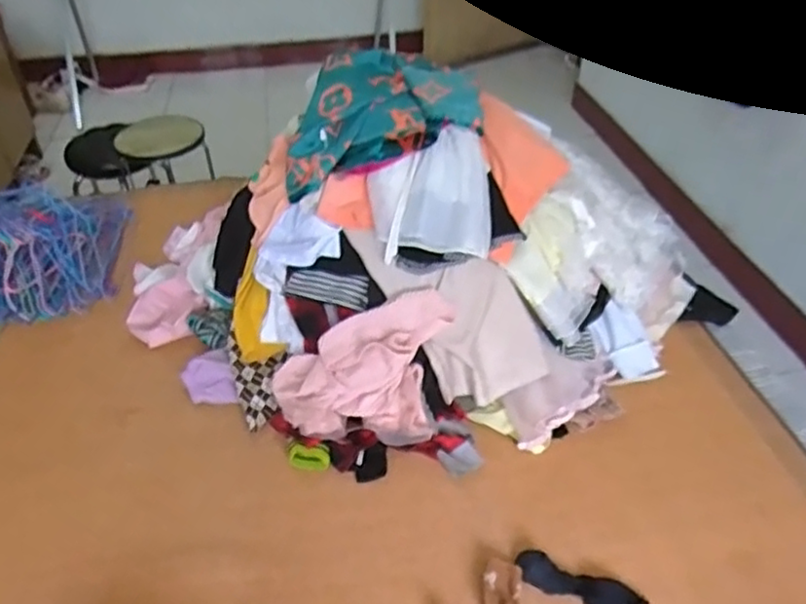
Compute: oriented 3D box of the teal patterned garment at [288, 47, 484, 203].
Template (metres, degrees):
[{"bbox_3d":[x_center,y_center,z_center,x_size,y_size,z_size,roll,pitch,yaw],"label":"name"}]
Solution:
[{"bbox_3d":[-0.054,-0.373,1.282,0.394,0.142,0.270,-14,42,-15],"label":"teal patterned garment"}]

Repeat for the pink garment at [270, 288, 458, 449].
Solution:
[{"bbox_3d":[-0.074,0.122,1.147,0.307,0.184,0.194,0,41,1],"label":"pink garment"}]

